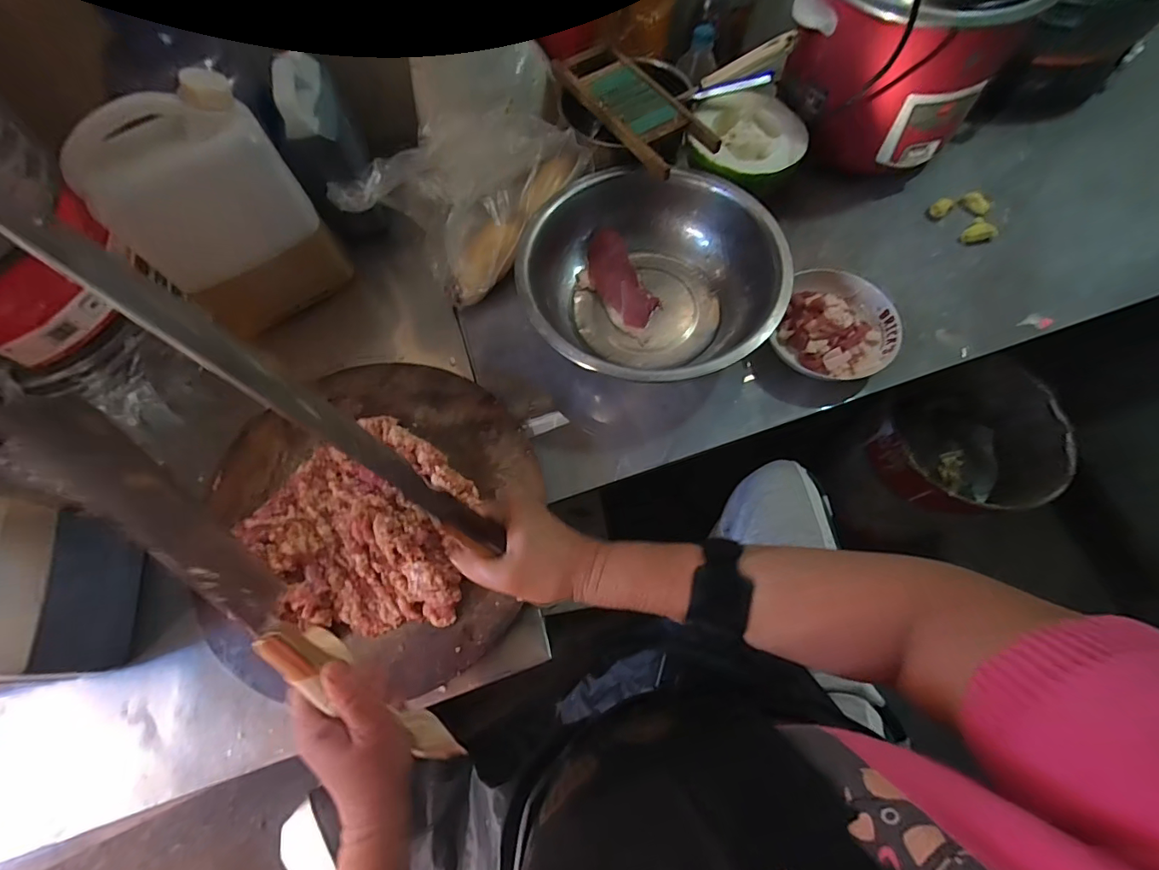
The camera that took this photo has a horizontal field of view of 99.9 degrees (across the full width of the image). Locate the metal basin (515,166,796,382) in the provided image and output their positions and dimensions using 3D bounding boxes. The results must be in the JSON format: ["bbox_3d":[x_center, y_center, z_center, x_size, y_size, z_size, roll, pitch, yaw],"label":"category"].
[{"bbox_3d":[0.094,-0.203,0.671,0.324,0.104,0.331,-1,67,2],"label":"metal basin"}]

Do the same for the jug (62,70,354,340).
[{"bbox_3d":[-0.436,-0.258,0.601,0.109,0.248,0.195,32,72,14],"label":"jug"}]

